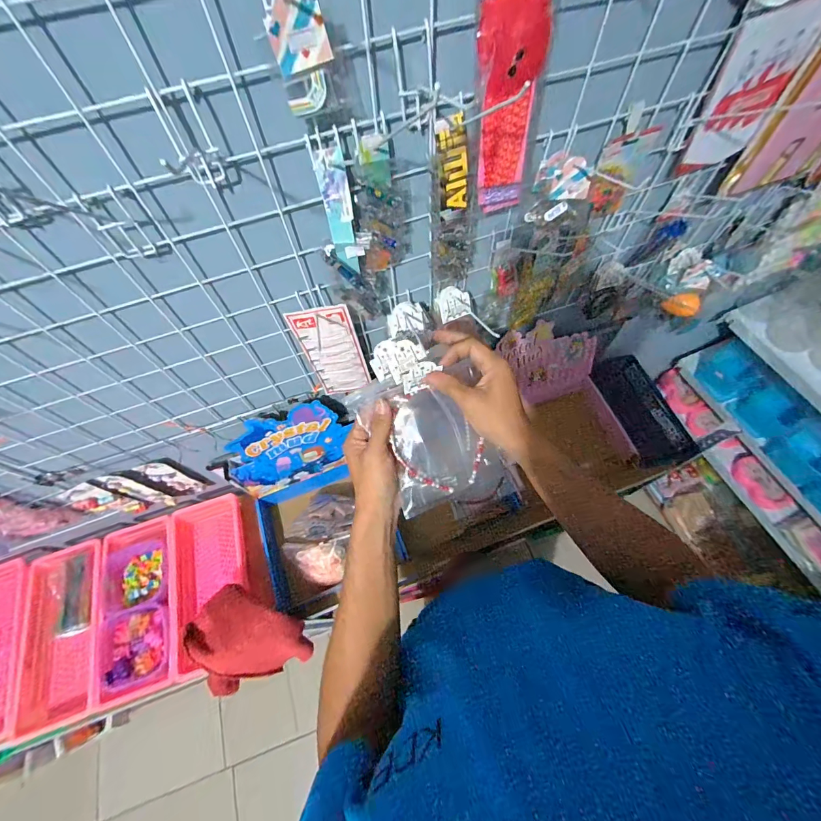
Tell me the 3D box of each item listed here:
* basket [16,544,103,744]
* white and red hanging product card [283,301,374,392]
[{"bbox_3d":[-0.630,0.407,0.710,0.148,0.087,0.292,-20,63,-7],"label":"basket"},{"bbox_3d":[-0.115,-0.084,0.585,0.082,0.191,0.014,-11,58,1],"label":"white and red hanging product card"}]

